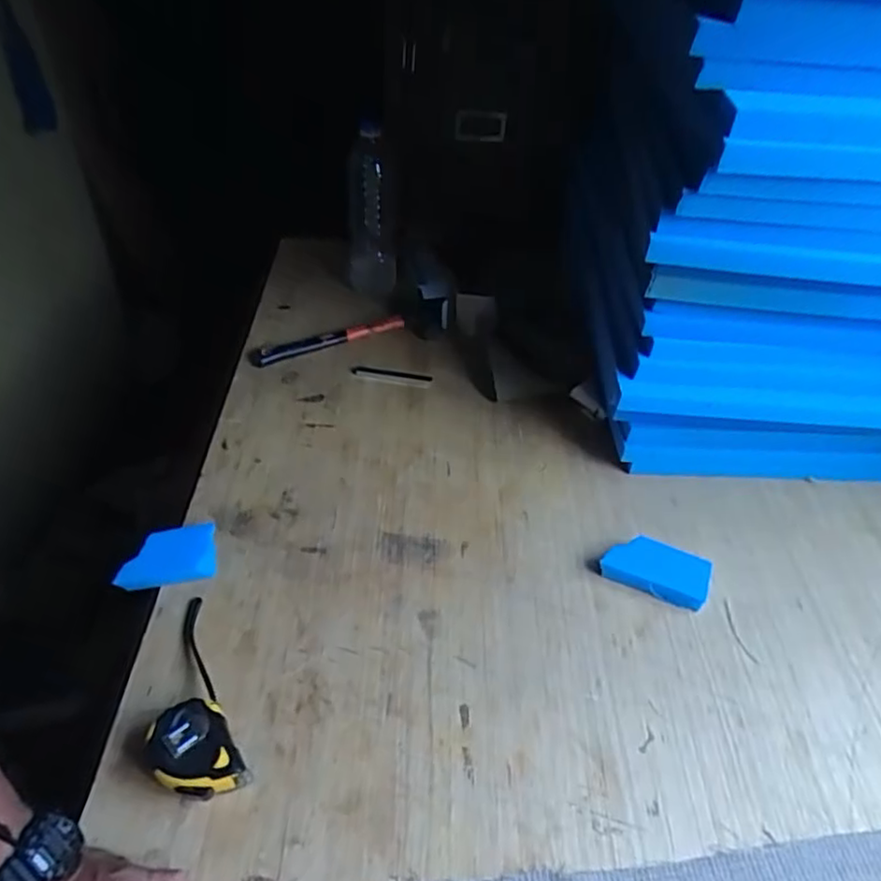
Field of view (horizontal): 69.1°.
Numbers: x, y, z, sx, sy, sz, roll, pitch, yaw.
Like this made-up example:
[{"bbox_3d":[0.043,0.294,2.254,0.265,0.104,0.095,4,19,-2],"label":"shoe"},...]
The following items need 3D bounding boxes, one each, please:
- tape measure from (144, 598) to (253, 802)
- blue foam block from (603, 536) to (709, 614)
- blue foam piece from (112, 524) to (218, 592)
[{"bbox_3d":[-0.240,0.236,0.594,0.069,0.040,0.197,-20,49,-21],"label":"tape measure"},{"bbox_3d":[0.241,0.146,0.719,0.111,0.032,0.052,18,47,15],"label":"blue foam block"},{"bbox_3d":[-0.300,0.129,0.701,0.099,0.033,0.060,-10,46,-12],"label":"blue foam piece"}]

